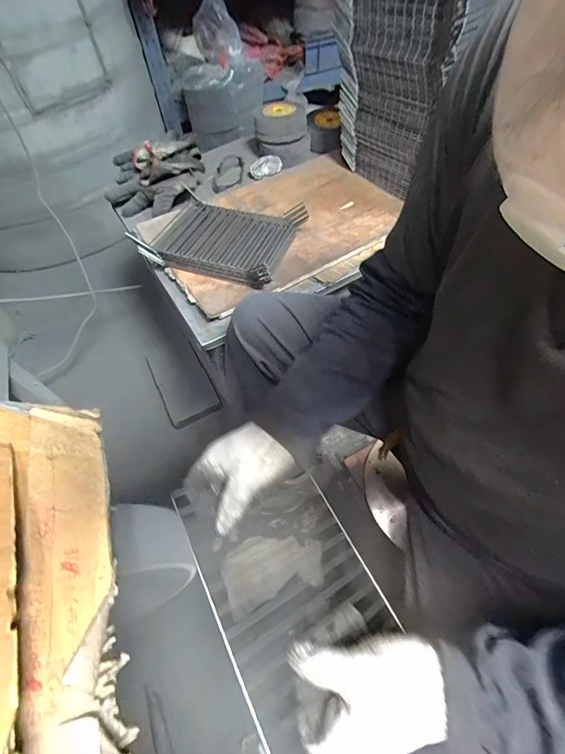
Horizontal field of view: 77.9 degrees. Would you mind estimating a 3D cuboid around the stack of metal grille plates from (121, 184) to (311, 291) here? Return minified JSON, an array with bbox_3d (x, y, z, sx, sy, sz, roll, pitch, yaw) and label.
[{"bbox_3d":[-0.124,-0.307,0.746,0.286,0.052,0.241,14,58,13],"label":"stack of metal grille plates"}]

